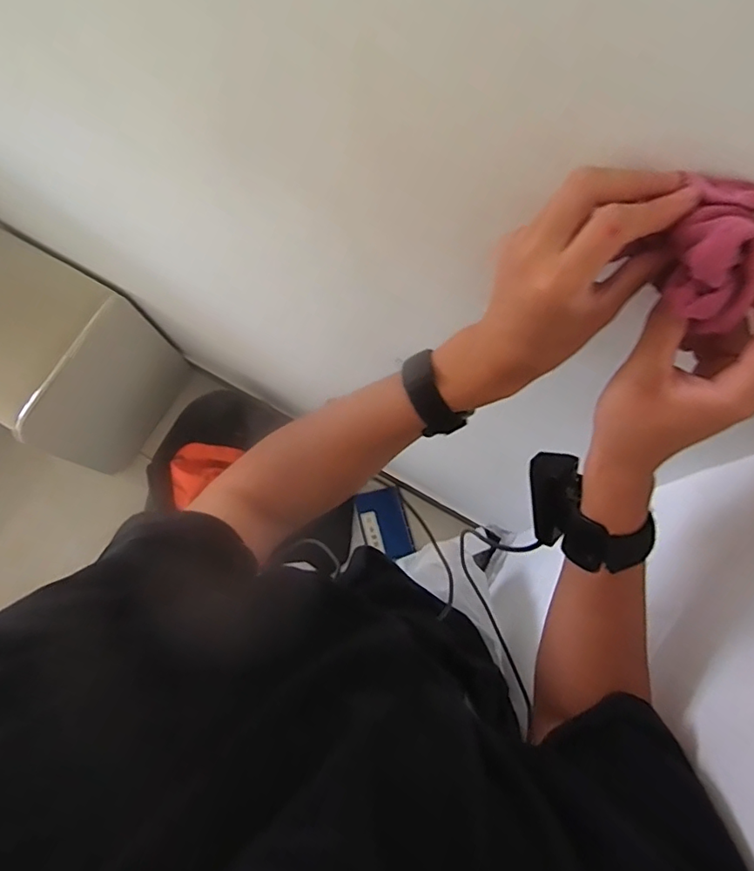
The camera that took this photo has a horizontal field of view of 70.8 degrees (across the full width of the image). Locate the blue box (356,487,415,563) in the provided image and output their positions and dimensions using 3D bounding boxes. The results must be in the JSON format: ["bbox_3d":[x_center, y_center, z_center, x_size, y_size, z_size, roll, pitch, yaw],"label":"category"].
[{"bbox_3d":[0.022,0.250,1.481,0.124,0.039,0.195,-12,72,-7],"label":"blue box"}]

